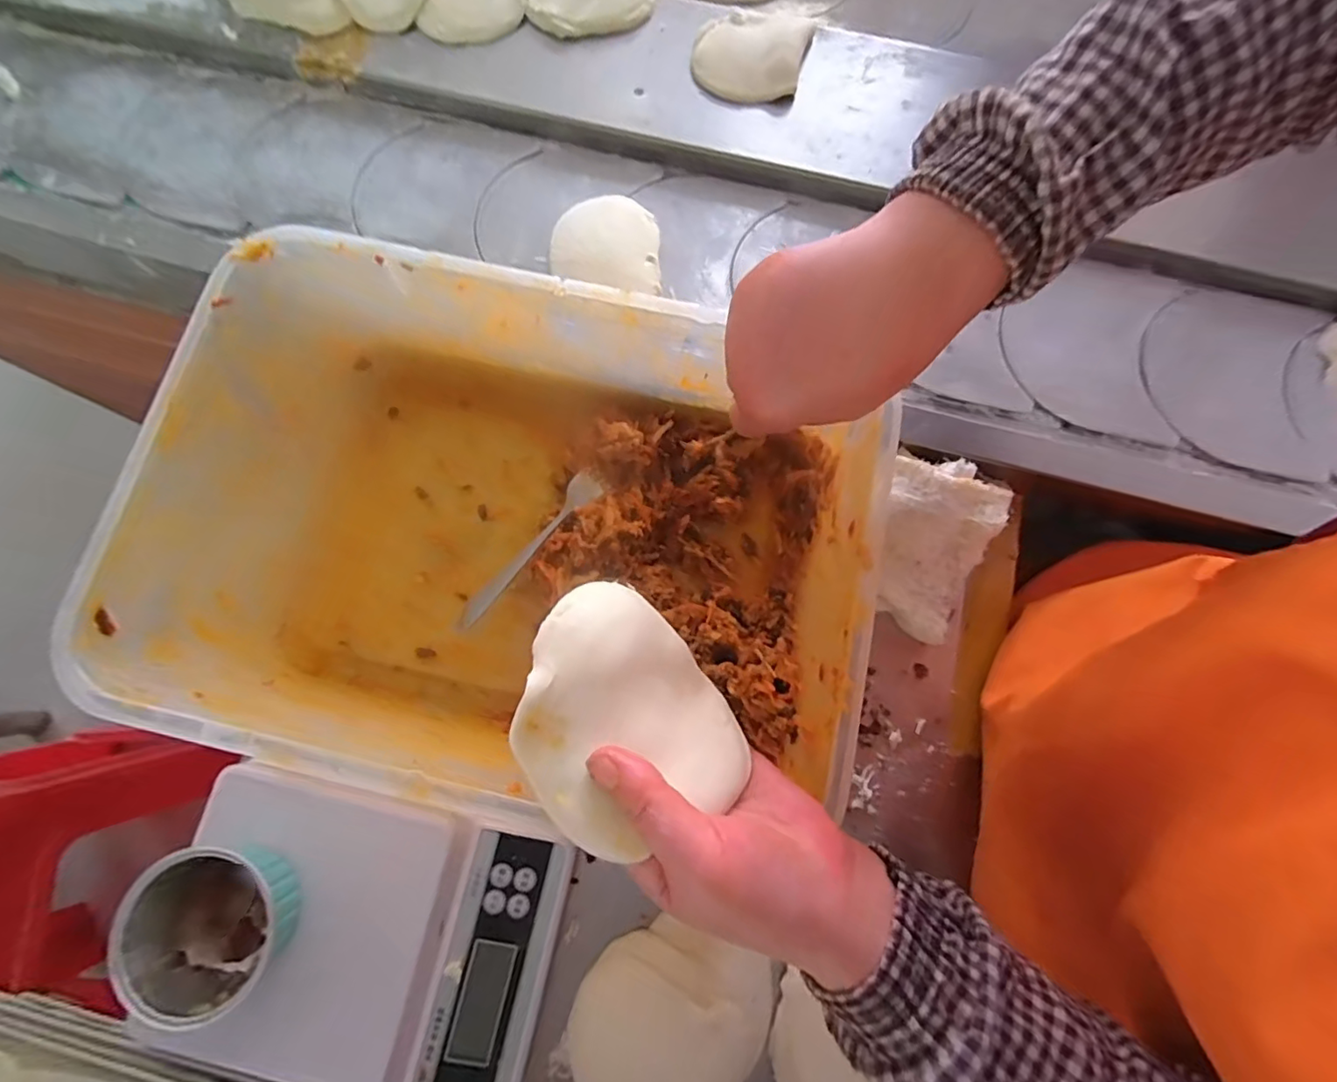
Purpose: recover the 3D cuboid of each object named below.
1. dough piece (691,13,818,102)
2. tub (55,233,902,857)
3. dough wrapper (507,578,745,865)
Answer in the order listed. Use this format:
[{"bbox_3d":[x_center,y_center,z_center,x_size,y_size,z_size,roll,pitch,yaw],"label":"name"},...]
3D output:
[{"bbox_3d":[0.064,-0.382,0.436,0.082,0.011,0.084,16,77,4],"label":"dough piece"},{"bbox_3d":[-0.087,-0.003,0.343,0.379,0.128,0.262,13,79,4],"label":"tub"},{"bbox_3d":[-0.017,0.069,0.229,0.087,0.021,0.099,-37,92,-38],"label":"dough wrapper"}]

